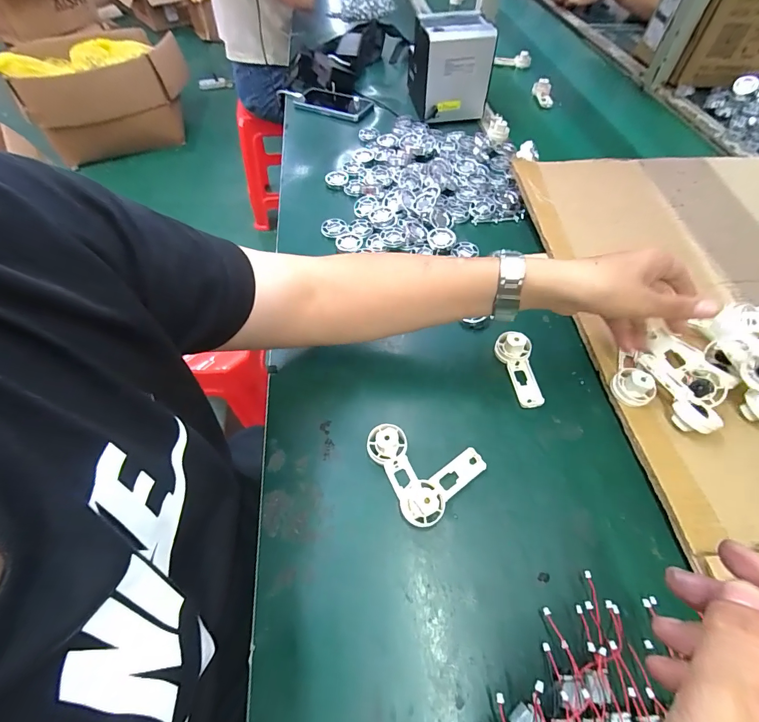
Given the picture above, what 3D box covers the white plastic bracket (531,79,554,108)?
[{"bbox_3d":[0.380,-0.615,0.880,0.032,0.026,0.084,-5,69,-1],"label":"white plastic bracket"}]

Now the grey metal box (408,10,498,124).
[{"bbox_3d":[0.140,-0.572,0.746,0.130,0.147,0.133,-6,56,-4],"label":"grey metal box"}]

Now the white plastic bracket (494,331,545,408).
[{"bbox_3d":[0.159,0.007,0.428,0.036,0.025,0.089,-7,56,-2],"label":"white plastic bracket"}]

